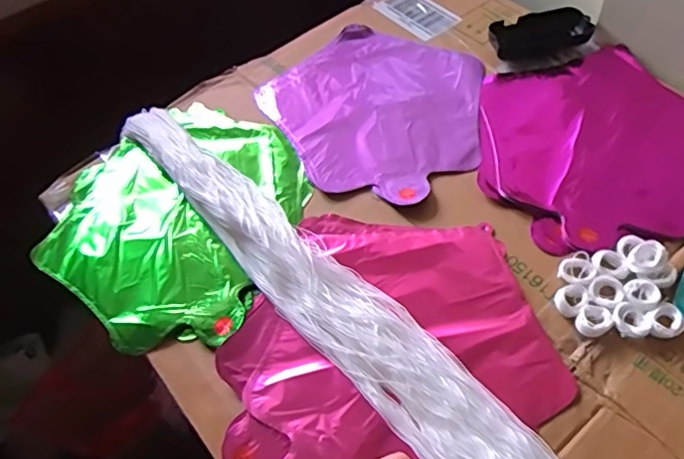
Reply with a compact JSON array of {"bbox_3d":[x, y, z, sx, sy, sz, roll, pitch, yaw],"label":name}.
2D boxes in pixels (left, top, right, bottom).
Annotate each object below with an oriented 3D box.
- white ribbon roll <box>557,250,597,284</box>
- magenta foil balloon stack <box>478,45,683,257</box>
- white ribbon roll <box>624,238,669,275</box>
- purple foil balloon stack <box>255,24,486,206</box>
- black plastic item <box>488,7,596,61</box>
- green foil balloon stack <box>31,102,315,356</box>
[{"bbox_3d":[0.192,0.032,0.468,0.026,0.014,0.023,-25,57,-12],"label":"white ribbon roll"},{"bbox_3d":[0.251,-0.086,0.563,0.239,0.014,0.234,-13,55,-4],"label":"magenta foil balloon stack"},{"bbox_3d":[0.249,0.024,0.467,0.027,0.012,0.031,37,66,26],"label":"white ribbon roll"},{"bbox_3d":[0.042,-0.134,0.609,0.228,0.009,0.237,-40,61,-20],"label":"purple foil balloon stack"},{"bbox_3d":[0.228,-0.223,0.657,0.113,0.027,0.052,-12,55,-3],"label":"black plastic item"},{"bbox_3d":[-0.160,-0.015,0.554,0.232,0.016,0.256,18,59,17],"label":"green foil balloon stack"}]

